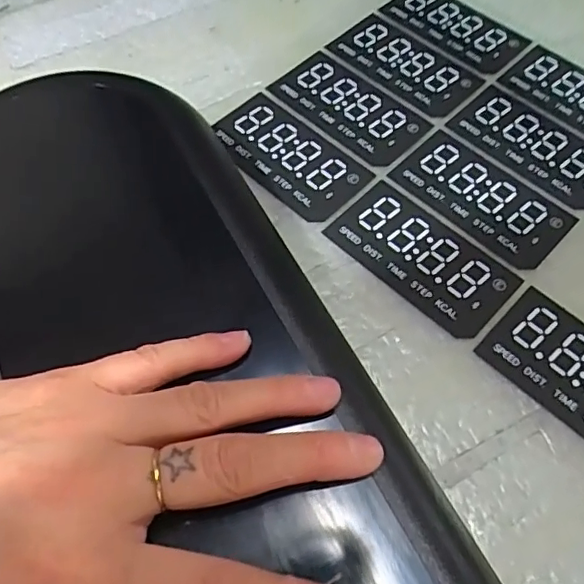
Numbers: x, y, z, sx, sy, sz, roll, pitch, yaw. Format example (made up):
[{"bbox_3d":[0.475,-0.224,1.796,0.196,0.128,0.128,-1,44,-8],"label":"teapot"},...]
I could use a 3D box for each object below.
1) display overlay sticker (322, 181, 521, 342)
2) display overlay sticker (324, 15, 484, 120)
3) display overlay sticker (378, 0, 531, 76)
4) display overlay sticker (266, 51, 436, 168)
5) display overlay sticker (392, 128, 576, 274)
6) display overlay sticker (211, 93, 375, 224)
[{"bbox_3d":[0.066,-0.019,0.285,0.048,0.004,0.091,-41,69,-20],"label":"display overlay sticker"},{"bbox_3d":[0.071,-0.144,0.356,0.047,0.004,0.091,-41,69,-20],"label":"display overlay sticker"},{"bbox_3d":[0.109,-0.178,0.376,0.049,0.004,0.093,-41,69,-19],"label":"display overlay sticker"},{"bbox_3d":[0.034,-0.110,0.336,0.049,0.004,0.091,-41,69,-19],"label":"display overlay sticker"},{"bbox_3d":[0.103,-0.052,0.304,0.049,0.004,0.091,-40,69,-19],"label":"display overlay sticker"},{"bbox_3d":[-0.003,-0.078,0.317,0.048,0.004,0.091,-40,69,-19],"label":"display overlay sticker"}]

